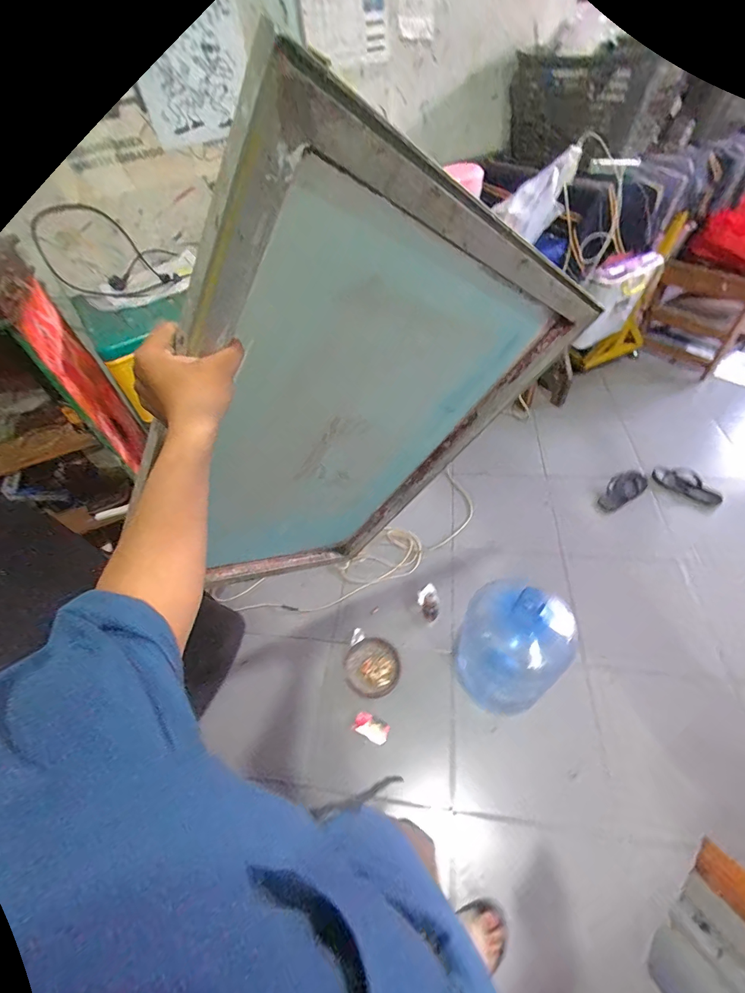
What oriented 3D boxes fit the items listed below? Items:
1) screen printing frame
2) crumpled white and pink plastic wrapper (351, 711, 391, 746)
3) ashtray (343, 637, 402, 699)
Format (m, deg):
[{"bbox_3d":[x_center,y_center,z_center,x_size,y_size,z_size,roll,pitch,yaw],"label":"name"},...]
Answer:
[{"bbox_3d":[-0.050,-0.061,0.580,0.502,0.676,0.046,-4,57,-43],"label":"screen printing frame"},{"bbox_3d":[-0.002,0.677,1.148,0.100,0.015,0.062,22,55,22],"label":"crumpled white and pink plastic wrapper"},{"bbox_3d":[0.000,0.541,1.242,0.171,0.027,0.171,-3,50,3],"label":"ashtray"}]

